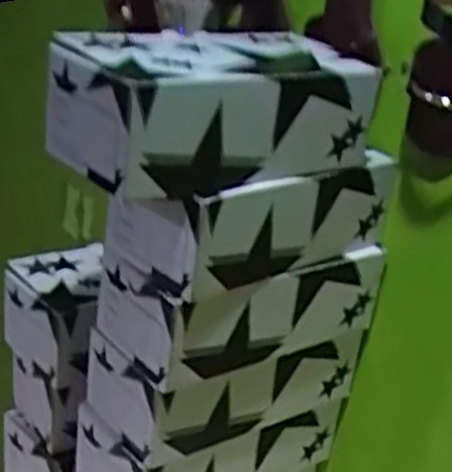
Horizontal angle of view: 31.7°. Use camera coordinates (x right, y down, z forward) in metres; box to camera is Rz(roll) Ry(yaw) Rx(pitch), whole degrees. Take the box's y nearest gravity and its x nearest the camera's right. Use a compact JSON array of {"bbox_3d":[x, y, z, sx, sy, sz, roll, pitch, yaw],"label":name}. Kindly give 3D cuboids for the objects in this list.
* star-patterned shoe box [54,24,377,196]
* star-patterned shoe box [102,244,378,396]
[{"bbox_3d":[-0.007,-0.108,0.677,0.278,0.102,0.129,-11,27,-42],"label":"star-patterned shoe box"},{"bbox_3d":[0.016,0.057,0.789,0.269,0.094,0.132,-11,26,-41],"label":"star-patterned shoe box"}]

